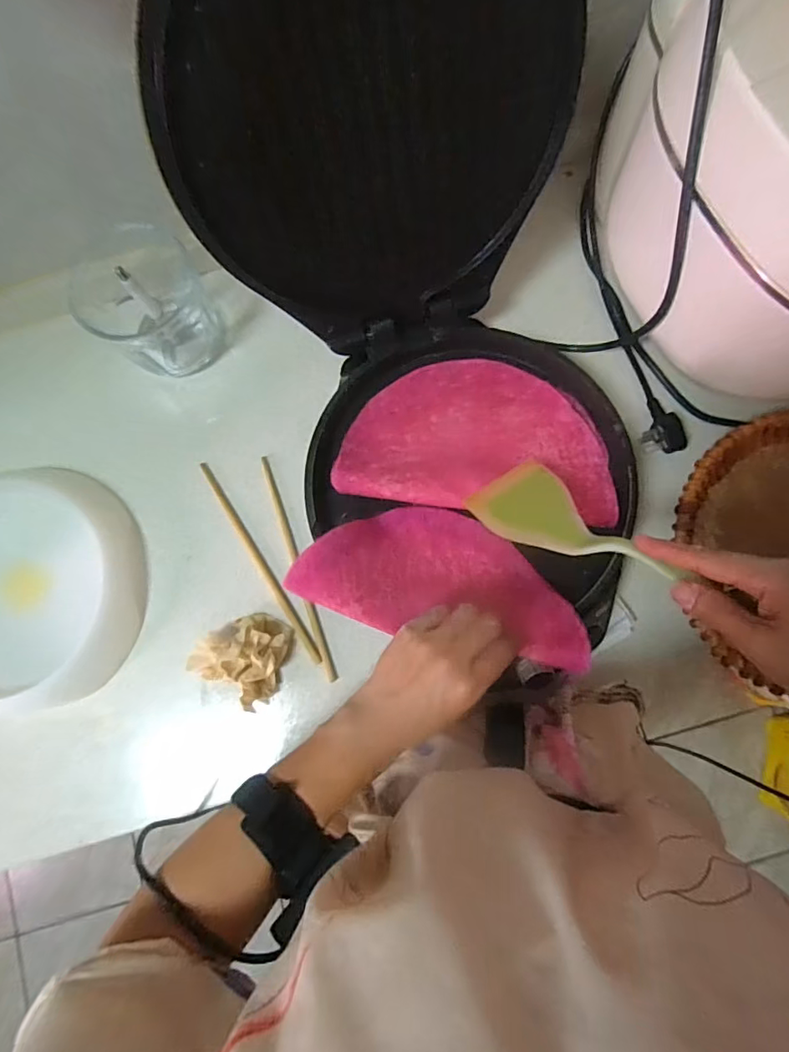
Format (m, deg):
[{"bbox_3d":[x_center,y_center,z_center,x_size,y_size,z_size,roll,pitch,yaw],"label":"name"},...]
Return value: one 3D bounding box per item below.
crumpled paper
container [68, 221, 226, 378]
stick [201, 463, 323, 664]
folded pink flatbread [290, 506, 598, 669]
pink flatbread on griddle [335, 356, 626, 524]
[{"bbox_3d":[-0.144,0.121,0.497,0.084,0.047,0.083,31,83,6],"label":"crumpled paper"},{"bbox_3d":[-0.244,-0.225,0.528,0.111,0.098,0.112,0,81,1],"label":"container"},{"bbox_3d":[-0.137,0.035,0.530,0.012,0.004,0.232,-33,82,-4],"label":"stick"},{"bbox_3d":[0.039,0.039,0.451,0.239,0.064,0.110,12,81,10],"label":"folded pink flatbread"},{"bbox_3d":[0.077,-0.086,0.492,0.246,0.010,0.144,6,74,4],"label":"pink flatbread on griddle"}]

